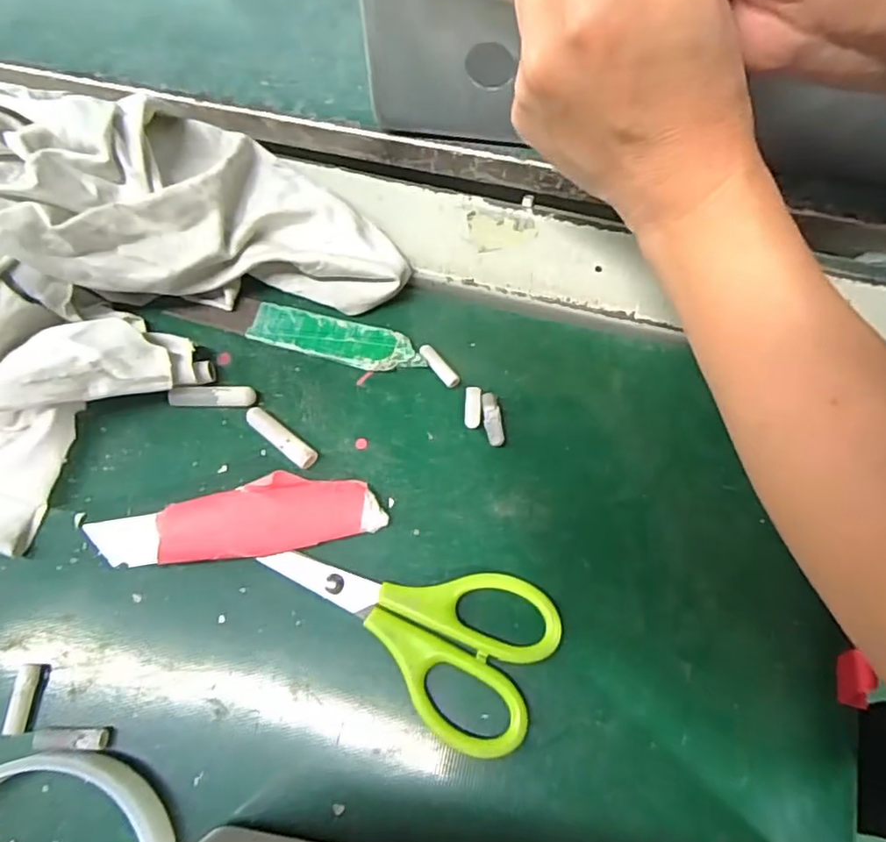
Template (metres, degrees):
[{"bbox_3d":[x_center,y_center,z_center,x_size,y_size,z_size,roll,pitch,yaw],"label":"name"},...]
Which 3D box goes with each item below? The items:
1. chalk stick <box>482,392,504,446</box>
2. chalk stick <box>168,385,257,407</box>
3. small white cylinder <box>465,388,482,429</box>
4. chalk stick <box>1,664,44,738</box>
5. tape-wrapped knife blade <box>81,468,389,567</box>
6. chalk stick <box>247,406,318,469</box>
[{"bbox_3d":[0.020,-0.001,0.243,0.007,0.006,0.023,-6,68,-4],"label":"chalk stick"},{"bbox_3d":[-0.094,-0.011,0.246,0.033,0.009,0.009,-1,68,-2],"label":"chalk stick"},{"bbox_3d":[0.012,-0.005,0.245,0.007,0.005,0.016,2,68,-1],"label":"small white cylinder"},{"bbox_3d":[-0.143,0.095,0.208,0.009,0.008,0.022,4,68,0],"label":"chalk stick"},{"bbox_3d":[-0.073,0.038,0.223,0.098,0.016,0.025,-13,69,-7],"label":"tape-wrapped knife blade"},{"bbox_3d":[-0.064,0.007,0.241,0.034,0.007,0.008,38,71,13],"label":"chalk stick"}]

